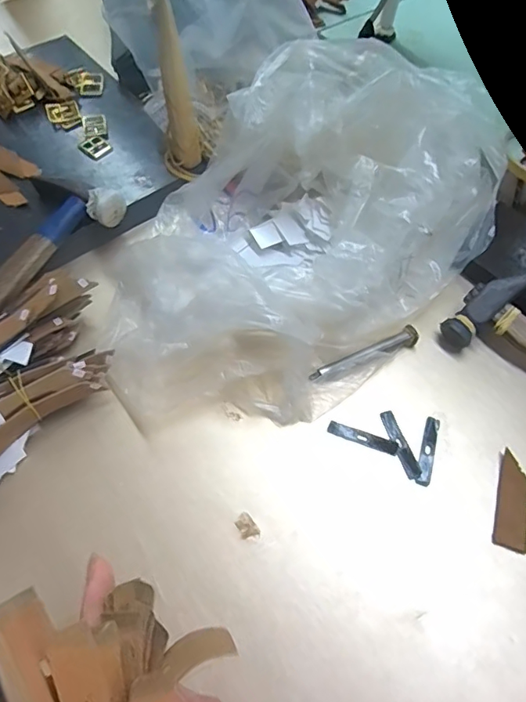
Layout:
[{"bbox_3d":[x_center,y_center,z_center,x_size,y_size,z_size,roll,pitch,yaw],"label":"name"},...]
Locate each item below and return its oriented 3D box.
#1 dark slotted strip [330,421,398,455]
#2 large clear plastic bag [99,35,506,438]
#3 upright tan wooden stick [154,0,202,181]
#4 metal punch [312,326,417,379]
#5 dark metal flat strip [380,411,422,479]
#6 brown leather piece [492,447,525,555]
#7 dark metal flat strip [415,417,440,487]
[{"bbox_3d":[0.076,0.066,0.369,0.053,0.004,0.010,18,73,12],"label":"dark slotted strip"},{"bbox_3d":[0.032,-0.109,0.393,0.382,0.101,0.236,-33,65,-18],"label":"large clear plastic bag"},{"bbox_3d":[-0.077,-0.221,0.427,0.033,0.141,0.035,-7,60,-4],"label":"upright tan wooden stick"},{"bbox_3d":[0.083,0.005,0.397,0.097,0.011,0.014,-23,62,-13],"label":"metal punch"},{"bbox_3d":[0.102,0.069,0.364,0.011,0.004,0.053,-16,64,-9],"label":"dark metal flat strip"},{"bbox_3d":[0.177,0.107,0.345,0.023,0.005,0.066,17,61,10],"label":"brown leather piece"},{"bbox_3d":[0.123,0.073,0.362,0.010,0.004,0.053,18,63,8],"label":"dark metal flat strip"}]

